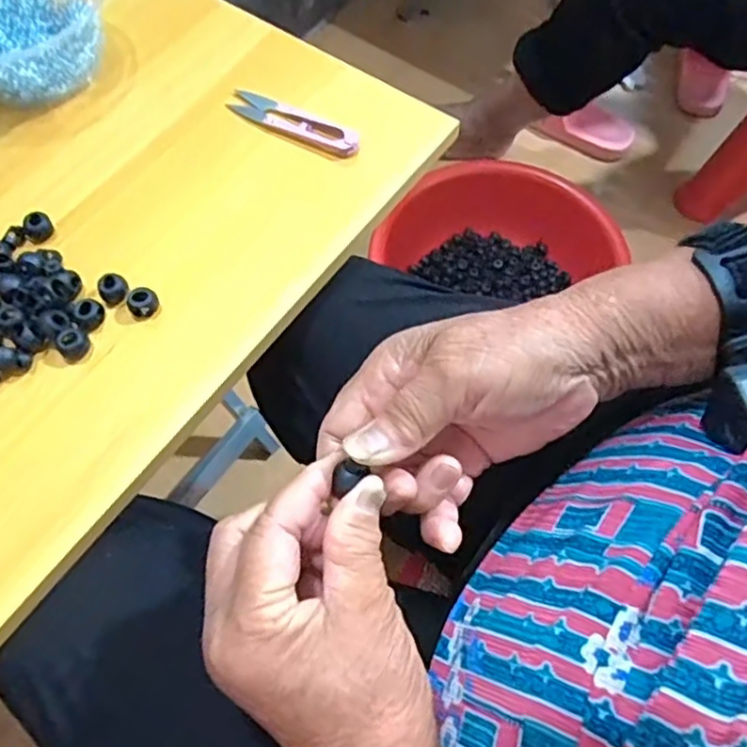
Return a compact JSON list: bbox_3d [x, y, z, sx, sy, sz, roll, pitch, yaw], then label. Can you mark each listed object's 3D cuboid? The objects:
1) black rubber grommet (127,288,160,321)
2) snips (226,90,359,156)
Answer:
[{"bbox_3d":[-0.138,-0.042,0.395,0.017,0.011,0.015,-25,65,-15],"label":"black rubber grommet"},{"bbox_3d":[-0.055,-0.177,0.460,0.104,0.015,0.023,25,63,11],"label":"snips"}]

